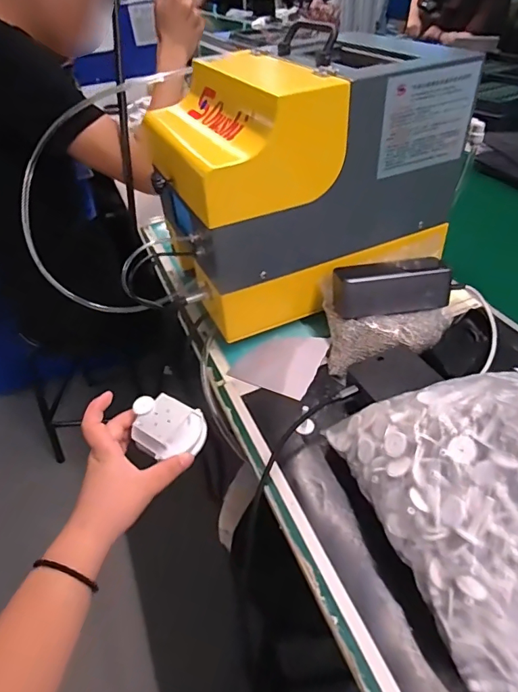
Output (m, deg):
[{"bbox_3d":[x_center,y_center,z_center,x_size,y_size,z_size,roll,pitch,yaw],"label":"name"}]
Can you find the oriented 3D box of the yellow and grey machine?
[{"bbox_3d":[0.065,-0.214,0.567,0.348,0.266,0.236,-16,43,-12],"label":"yellow and grey machine"}]

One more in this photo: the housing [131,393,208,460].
[{"bbox_3d":[-0.091,0.082,0.441,0.069,0.040,0.055,9,44,16],"label":"housing"}]

